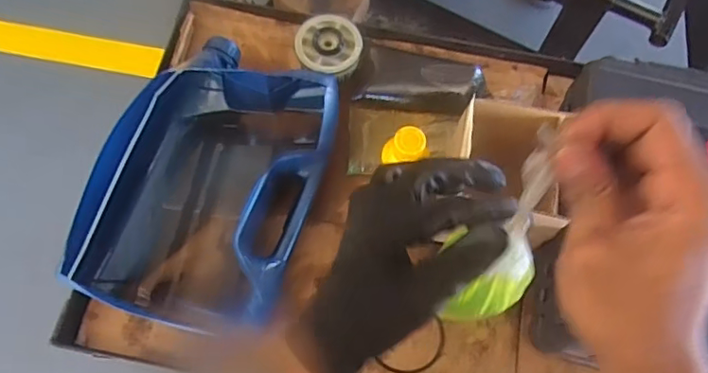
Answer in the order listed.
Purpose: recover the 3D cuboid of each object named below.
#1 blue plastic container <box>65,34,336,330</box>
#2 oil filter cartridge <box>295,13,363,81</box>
[{"bbox_3d":[-0.157,0.000,0.643,0.227,0.144,0.308,16,70,5],"label":"blue plastic container"},{"bbox_3d":[-0.031,-0.168,0.702,0.082,0.066,0.079,-3,70,-2],"label":"oil filter cartridge"}]

